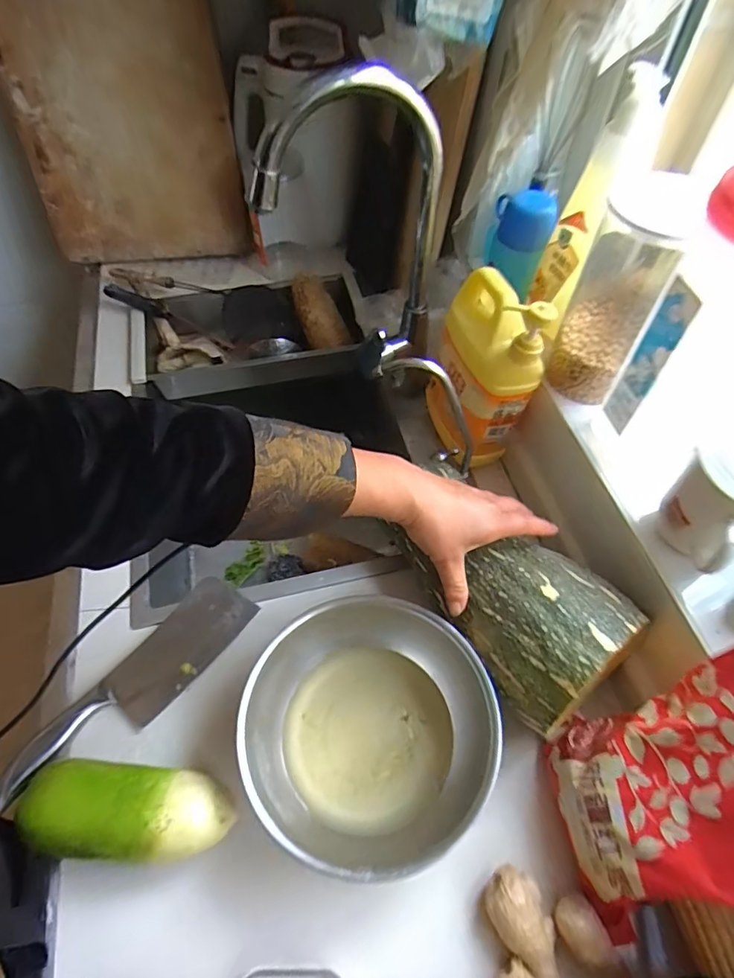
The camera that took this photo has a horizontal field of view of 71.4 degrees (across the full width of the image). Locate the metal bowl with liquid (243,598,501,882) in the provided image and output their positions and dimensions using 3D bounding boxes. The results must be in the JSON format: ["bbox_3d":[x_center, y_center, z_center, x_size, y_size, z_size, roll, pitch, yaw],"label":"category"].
[{"bbox_3d":[0.003,0.221,0.477,0.212,0.088,0.214,0,56,-1],"label":"metal bowl with liquid"}]

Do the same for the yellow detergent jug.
[{"bbox_3d":[0.140,-0.143,0.628,0.091,0.217,0.158,-6,57,-5],"label":"yellow detergent jug"}]

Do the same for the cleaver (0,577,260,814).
[{"bbox_3d":[-0.235,0.201,0.523,0.075,0.020,0.271,32,62,19],"label":"cleaver"}]

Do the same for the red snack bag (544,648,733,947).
[{"bbox_3d":[0.242,0.248,0.389,0.047,0.218,0.180,25,41,-33],"label":"red snack bag"}]

